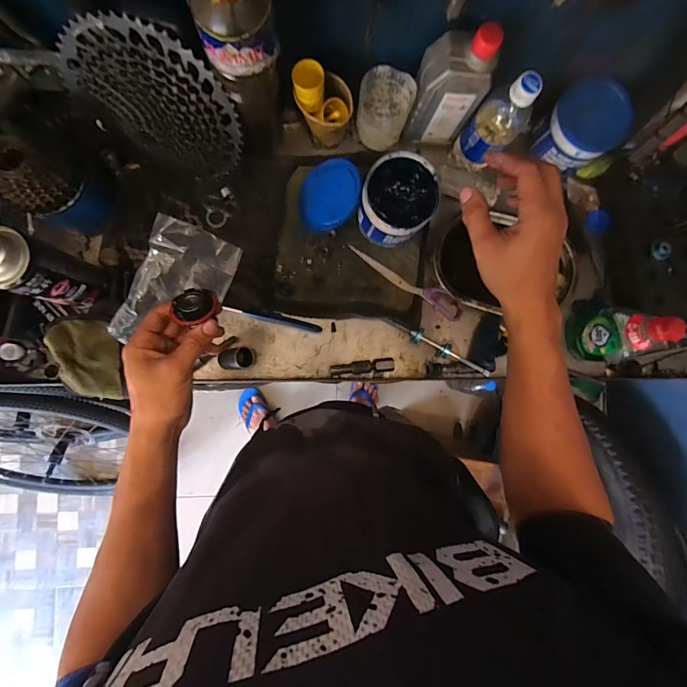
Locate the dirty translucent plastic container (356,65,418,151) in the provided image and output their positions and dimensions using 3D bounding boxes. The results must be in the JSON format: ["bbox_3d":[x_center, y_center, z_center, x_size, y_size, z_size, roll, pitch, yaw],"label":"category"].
[{"bbox_3d":[0.056,-0.322,0.520,0.070,0.089,0.071,3,87,-4],"label":"dirty translucent plastic container"}]

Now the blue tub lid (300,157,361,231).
[{"bbox_3d":[-0.020,-0.218,0.533,0.097,0.005,0.100,-2,87,29],"label":"blue tub lid"}]

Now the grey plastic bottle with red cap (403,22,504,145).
[{"bbox_3d":[0.137,-0.333,0.478,0.081,0.159,0.051,5,87,-4],"label":"grey plastic bottle with red cap"}]

